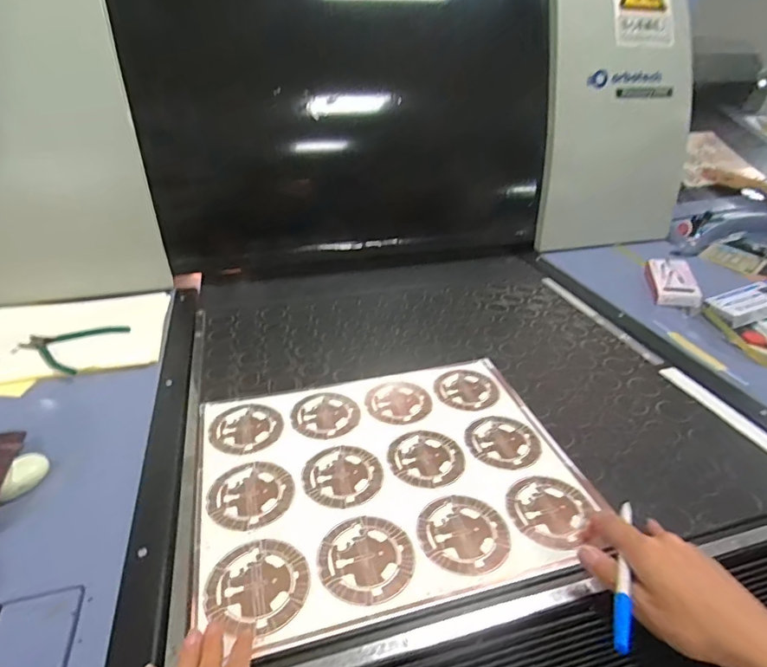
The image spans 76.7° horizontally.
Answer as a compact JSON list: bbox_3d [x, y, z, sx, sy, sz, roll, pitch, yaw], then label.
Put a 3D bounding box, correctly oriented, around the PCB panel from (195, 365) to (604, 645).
[{"bbox_3d":[0.005,0.150,0.555,0.402,0.006,0.321,-8,33,-14],"label":"PCB panel"}]

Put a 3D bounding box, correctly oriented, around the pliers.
[{"bbox_3d":[-0.486,0.016,0.751,0.132,0.009,0.129,10,32,13],"label":"pliers"}]

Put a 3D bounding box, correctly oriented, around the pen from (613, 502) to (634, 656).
[{"bbox_3d":[0.202,0.193,0.406,0.011,0.014,0.176,17,22,23],"label":"pen"}]

